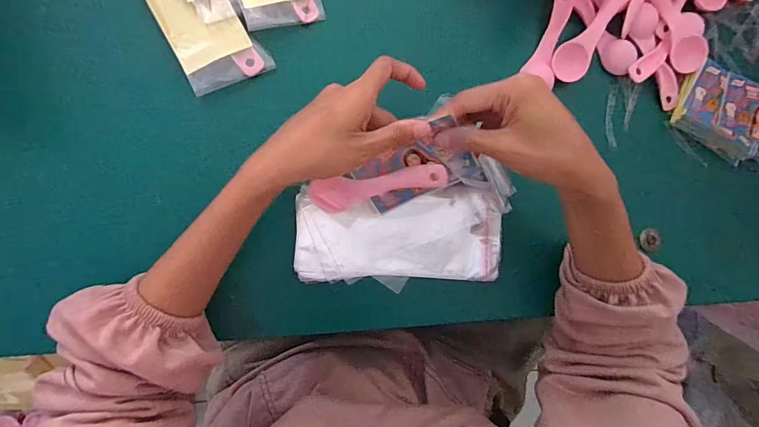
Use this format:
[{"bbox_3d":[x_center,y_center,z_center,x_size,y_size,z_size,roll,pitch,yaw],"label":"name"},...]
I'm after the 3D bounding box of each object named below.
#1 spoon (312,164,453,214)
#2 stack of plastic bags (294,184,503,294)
[{"bbox_3d":[-0.004,-0.019,0.334,0.108,0.013,0.025,-8,91,14],"label":"spoon"},{"bbox_3d":[0.020,0.021,0.363,0.182,0.013,0.085,-2,90,-10],"label":"stack of plastic bags"}]

